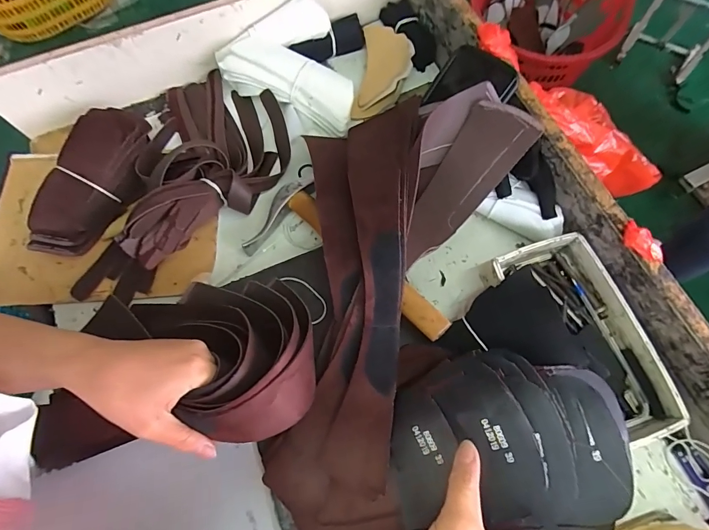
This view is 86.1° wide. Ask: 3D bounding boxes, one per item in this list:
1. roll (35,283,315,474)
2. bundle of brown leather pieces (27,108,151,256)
[{"bbox_3d":[-0.143,0.079,0.324,0.210,0.073,0.139,-6,70,-1],"label":"roll"},{"bbox_3d":[-0.295,-0.097,0.434,0.092,0.040,0.177,10,70,5],"label":"bundle of brown leather pieces"}]

